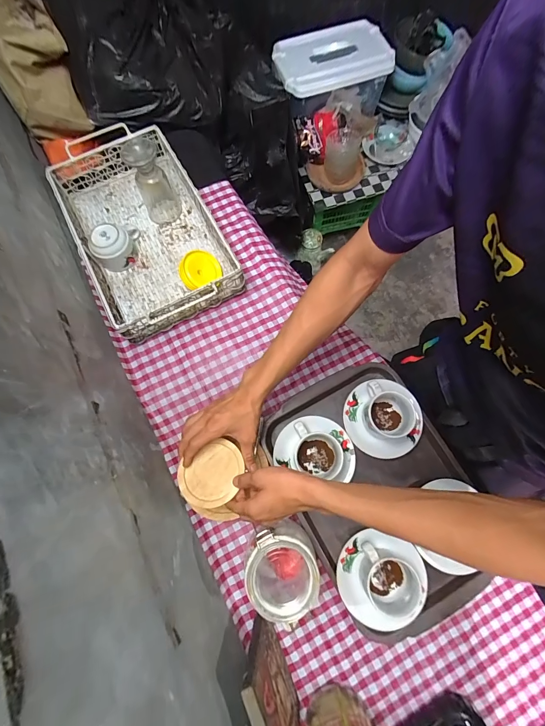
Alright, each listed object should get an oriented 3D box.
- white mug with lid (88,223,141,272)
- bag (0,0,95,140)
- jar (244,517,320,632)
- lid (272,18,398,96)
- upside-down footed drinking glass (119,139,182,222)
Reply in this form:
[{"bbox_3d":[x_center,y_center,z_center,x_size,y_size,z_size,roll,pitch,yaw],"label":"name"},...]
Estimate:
[{"bbox_3d":[-0.315,-0.239,0.642,0.084,0.065,0.074,-14,74,-4],"label":"white mug with lid"},{"bbox_3d":[-0.500,-0.638,0.671,0.143,0.157,0.241,-24,75,-7],"label":"bag"},{"bbox_3d":[0.014,0.304,0.485,0.091,0.152,0.117,-14,74,-4],"label":"jar"},{"bbox_3d":[0.190,-1.025,1.069,0.381,0.051,0.220,-13,74,-4],"label":"lid"},{"bbox_3d":[-0.237,-0.356,0.633,0.070,0.139,0.065,-21,75,-6],"label":"upside-down footed drinking glass"}]

